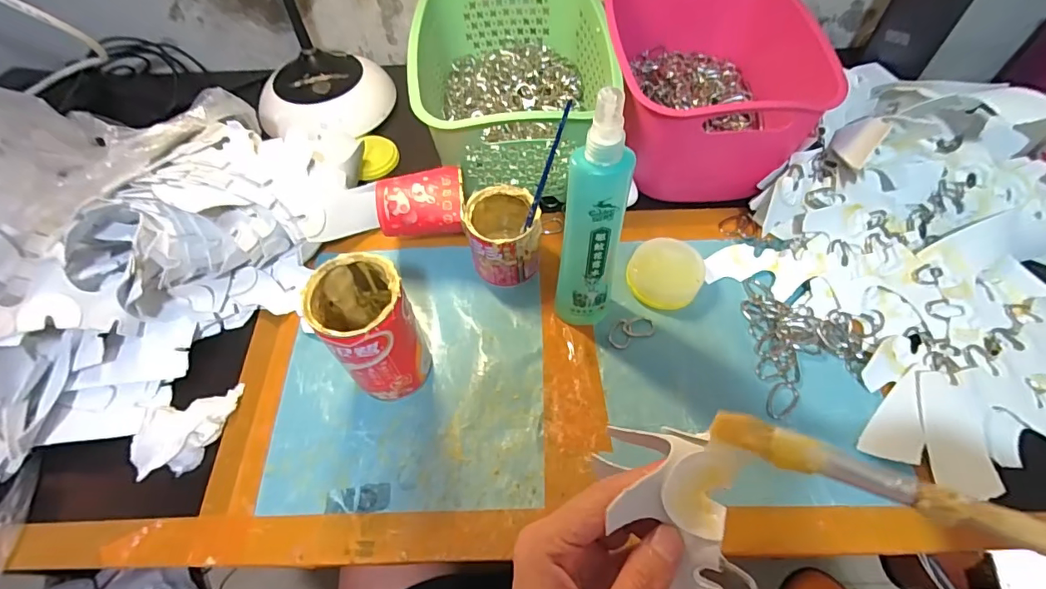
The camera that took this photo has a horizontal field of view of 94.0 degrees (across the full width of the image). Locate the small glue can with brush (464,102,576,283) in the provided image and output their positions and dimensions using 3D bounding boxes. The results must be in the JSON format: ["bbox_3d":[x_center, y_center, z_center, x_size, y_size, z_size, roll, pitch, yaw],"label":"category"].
[{"bbox_3d":[-0.010,-0.077,0.418,0.083,0.152,0.063,4,58,4],"label":"small glue can with brush"}]

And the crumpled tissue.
[{"bbox_3d":[-0.274,0.107,0.394,0.051,0.024,0.079,7,58,6],"label":"crumpled tissue"}]

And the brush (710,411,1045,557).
[{"bbox_3d":[0.182,0.082,0.138,0.248,0.014,0.013,15,57,33],"label":"brush"}]

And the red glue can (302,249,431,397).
[{"bbox_3d":[-0.114,0.030,0.374,0.065,0.120,0.061,-1,58,1],"label":"red glue can"}]

